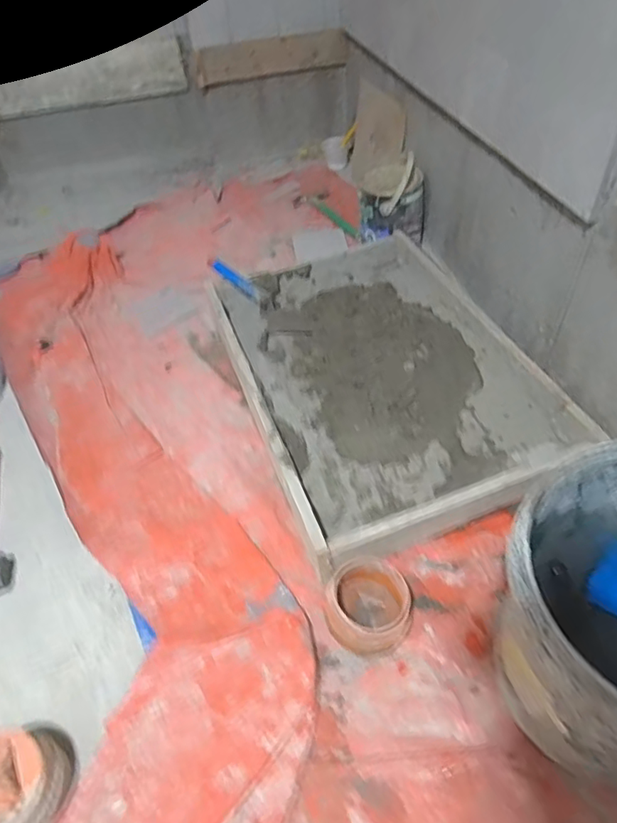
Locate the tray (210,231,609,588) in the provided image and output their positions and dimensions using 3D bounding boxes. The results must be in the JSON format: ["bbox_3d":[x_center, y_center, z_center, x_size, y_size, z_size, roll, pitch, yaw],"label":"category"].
[{"bbox_3d":[0.131,-0.094,1.099,0.522,0.092,0.764,-17,50,-10],"label":"tray"}]

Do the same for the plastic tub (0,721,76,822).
[{"bbox_3d":[-0.373,0.457,0.663,0.123,0.111,0.130,-3,49,3],"label":"plastic tub"}]

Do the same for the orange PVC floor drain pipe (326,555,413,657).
[{"bbox_3d":[0.086,0.279,0.769,0.111,0.096,0.121,-3,49,3],"label":"orange PVC floor drain pipe"}]

